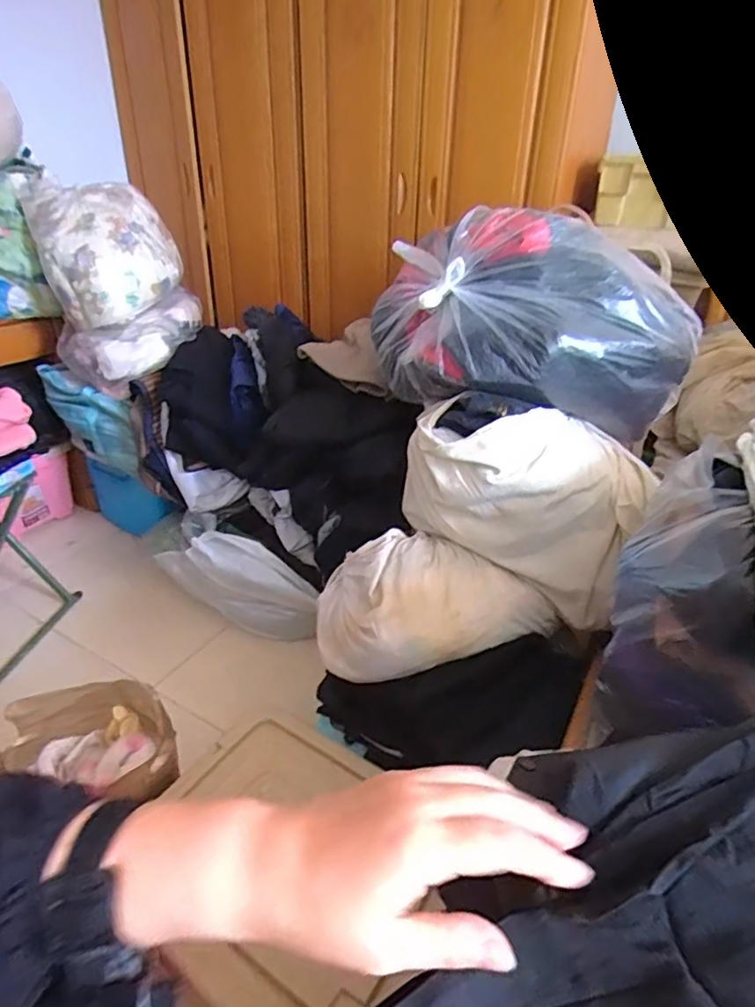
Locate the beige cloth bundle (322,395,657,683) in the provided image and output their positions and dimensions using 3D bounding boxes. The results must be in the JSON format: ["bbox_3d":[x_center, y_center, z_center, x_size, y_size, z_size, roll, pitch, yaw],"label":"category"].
[{"bbox_3d":[0.151,0.046,0.885,0.471,0.324,0.278,-6,32,-14],"label":"beige cloth bundle"}]

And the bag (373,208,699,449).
[{"bbox_3d":[0.252,-0.311,0.961,0.508,0.276,0.338,3,31,0],"label":"bag"}]

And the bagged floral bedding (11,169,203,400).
[{"bbox_3d":[-0.647,-0.549,1.461,0.353,0.432,0.300,-14,34,-25],"label":"bagged floral bedding"}]

